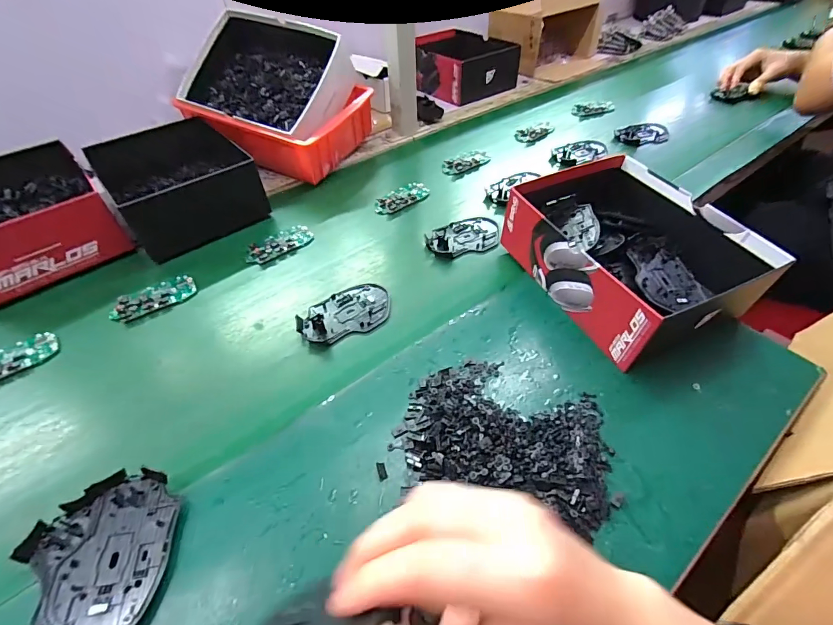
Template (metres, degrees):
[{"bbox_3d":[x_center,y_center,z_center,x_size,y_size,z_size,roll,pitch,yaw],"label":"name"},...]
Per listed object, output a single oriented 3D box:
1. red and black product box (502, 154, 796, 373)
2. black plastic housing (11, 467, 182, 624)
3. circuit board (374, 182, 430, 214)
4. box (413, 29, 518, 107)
[{"bbox_3d":[0.243,-0.088,0.488,0.196,0.088,0.273,-21,52,-16],"label":"red and black product box"},{"bbox_3d":[-0.244,0.185,0.301,0.105,0.020,0.114,-6,49,-3],"label":"black plastic housing"},{"bbox_3d":[-0.023,-0.187,0.644,0.099,0.013,0.045,-33,56,-24],"label":"circuit board"},{"bbox_3d":[0.093,-0.593,0.943,0.212,0.075,0.236,-34,56,-24],"label":"box"}]

